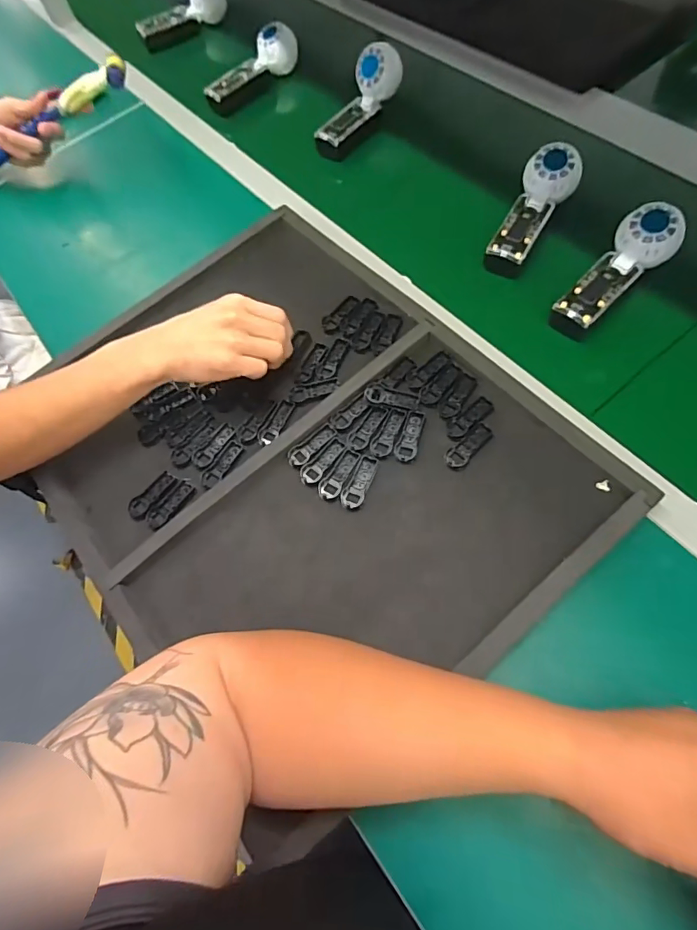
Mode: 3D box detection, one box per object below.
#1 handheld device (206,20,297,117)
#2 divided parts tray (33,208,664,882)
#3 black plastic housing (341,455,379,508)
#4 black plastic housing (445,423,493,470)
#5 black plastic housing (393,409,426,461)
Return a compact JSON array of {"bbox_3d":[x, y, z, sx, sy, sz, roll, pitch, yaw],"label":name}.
[{"bbox_3d":[-0.157,-0.642,0.781,0.175,0.059,0.061,-43,66,-11],"label":"handheld device"},{"bbox_3d":[-0.063,-0.018,0.479,0.416,0.026,0.535,-41,67,-10],"label":"divided parts tray"},{"bbox_3d":[0.011,0.015,0.460,0.021,0.004,0.055,17,69,17],"label":"black plastic housing"},{"bbox_3d":[0.116,-0.018,0.461,0.054,0.004,0.021,-42,65,-10],"label":"black plastic housing"},{"bbox_3d":[0.062,-0.029,0.472,0.021,0.004,0.056,17,69,17],"label":"black plastic housing"}]

